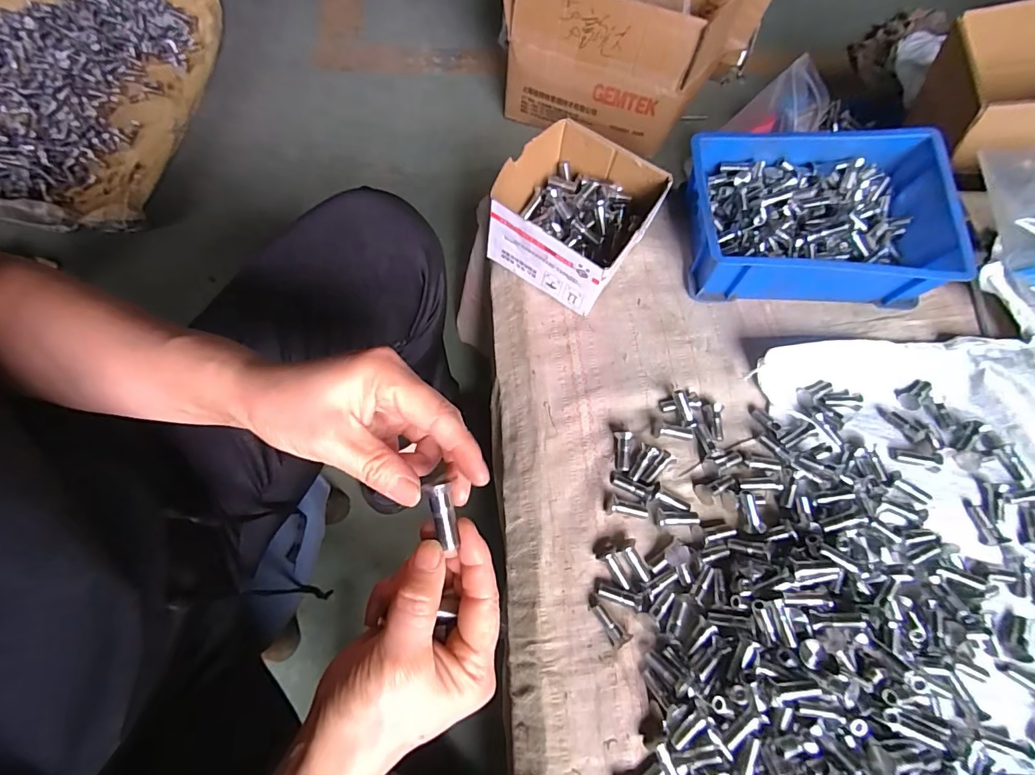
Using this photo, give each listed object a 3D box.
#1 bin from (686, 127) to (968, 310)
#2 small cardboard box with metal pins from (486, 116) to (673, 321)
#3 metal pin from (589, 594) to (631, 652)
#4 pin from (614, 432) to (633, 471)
[{"bbox_3d":[0.314,-0.176,0.506,0.250,0.099,0.167,6,66,-3],"label":"bin"},{"bbox_3d":[0.056,-0.176,0.498,0.141,0.092,0.149,32,68,8],"label":"small cardboard box with metal pins"},{"bbox_3d":[0.072,0.186,0.376,0.011,0.012,0.042,-31,73,-16],"label":"metal pin"},{"bbox_3d":[0.096,0.058,0.432,0.013,0.017,0.035,6,67,-1],"label":"pin"}]

